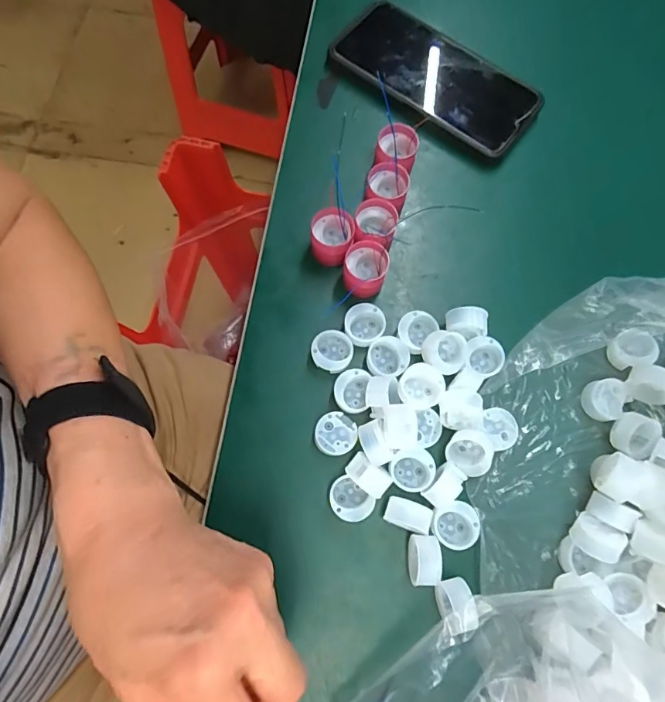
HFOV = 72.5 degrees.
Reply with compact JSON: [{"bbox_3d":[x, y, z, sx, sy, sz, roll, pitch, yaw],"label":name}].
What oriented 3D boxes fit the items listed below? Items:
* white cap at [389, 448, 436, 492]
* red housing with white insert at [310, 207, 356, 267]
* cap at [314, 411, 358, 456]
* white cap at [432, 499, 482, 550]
[{"bbox_3d":[0.050,0.073,0.280,0.027,0.015,0.025,0,75,-1],"label":"white cap"},{"bbox_3d":[0.000,-0.077,0.316,0.028,0.029,0.031,2,75,0],"label":"red housing with white insert"},{"bbox_3d":[0.002,0.052,0.285,0.026,0.010,0.025,0,75,-1],"label":"cap"},{"bbox_3d":[0.073,0.105,0.272,0.028,0.014,0.027,0,75,-1],"label":"white cap"}]

